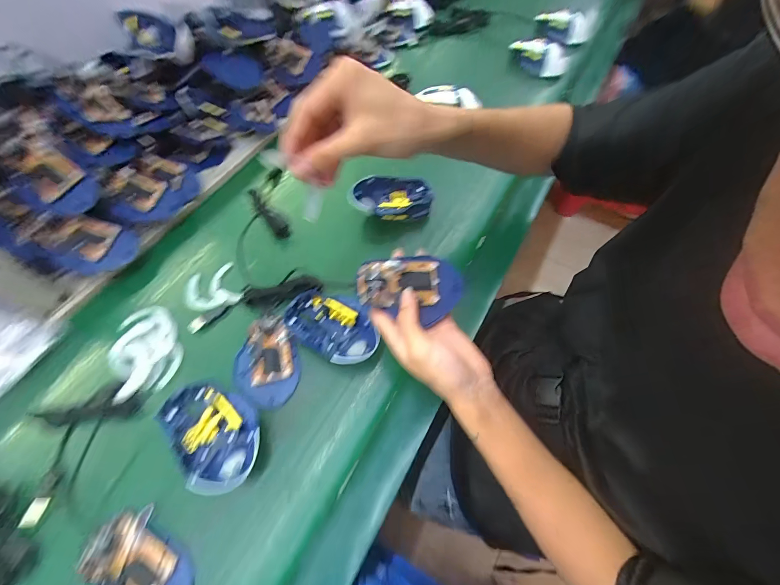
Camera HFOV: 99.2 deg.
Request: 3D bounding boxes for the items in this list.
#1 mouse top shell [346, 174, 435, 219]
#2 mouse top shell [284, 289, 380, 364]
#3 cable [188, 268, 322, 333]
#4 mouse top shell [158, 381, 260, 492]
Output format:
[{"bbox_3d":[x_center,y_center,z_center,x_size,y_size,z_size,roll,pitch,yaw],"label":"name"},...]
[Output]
[{"bbox_3d":[0.001,-0.135,0.495,0.121,0.038,0.072,5,57,2],"label":"mouse top shell"},{"bbox_3d":[-0.066,0.040,0.400,0.116,0.030,0.072,31,62,17],"label":"mouse top shell"},{"bbox_3d":[-0.173,0.008,0.428,0.163,0.027,0.026,-19,60,-13],"label":"cable"},{"bbox_3d":[-0.178,0.144,0.345,0.074,0.037,0.114,-36,65,-22],"label":"mouse top shell"}]

